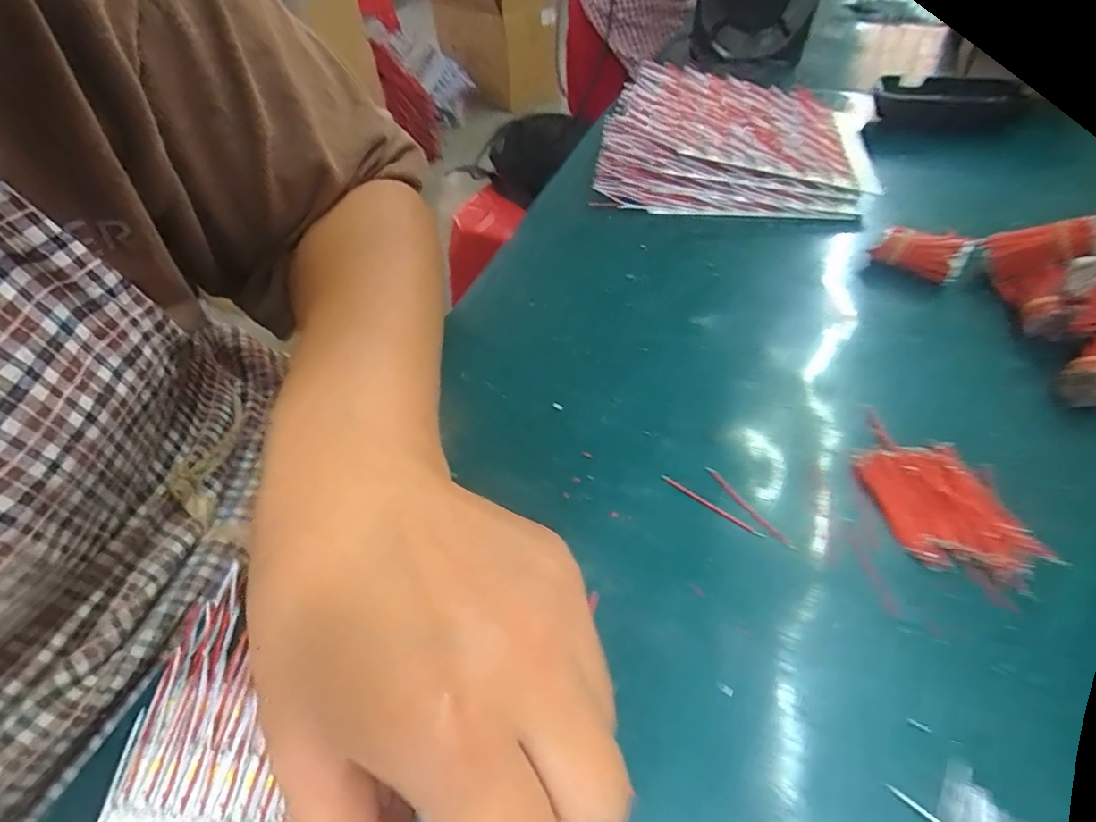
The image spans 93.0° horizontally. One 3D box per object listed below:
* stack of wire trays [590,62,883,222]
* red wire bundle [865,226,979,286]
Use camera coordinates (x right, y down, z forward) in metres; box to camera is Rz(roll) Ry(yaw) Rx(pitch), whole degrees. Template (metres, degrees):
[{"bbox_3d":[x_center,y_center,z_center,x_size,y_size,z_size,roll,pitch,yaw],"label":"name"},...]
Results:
[{"bbox_3d":[0.143,-0.208,0.403,0.199,0.058,0.149,6,50,11],"label":"stack of wire trays"},{"bbox_3d":[0.222,-0.094,0.310,0.049,0.023,0.022,16,52,19],"label":"red wire bundle"}]

